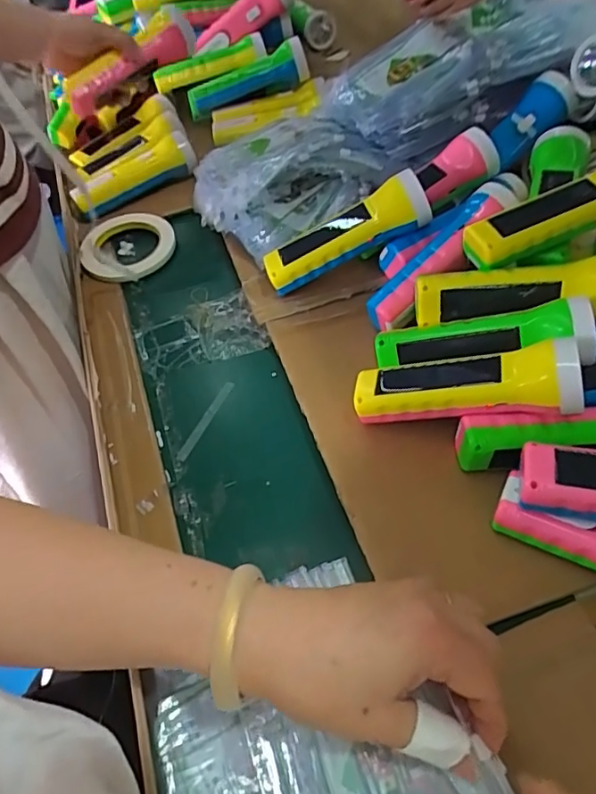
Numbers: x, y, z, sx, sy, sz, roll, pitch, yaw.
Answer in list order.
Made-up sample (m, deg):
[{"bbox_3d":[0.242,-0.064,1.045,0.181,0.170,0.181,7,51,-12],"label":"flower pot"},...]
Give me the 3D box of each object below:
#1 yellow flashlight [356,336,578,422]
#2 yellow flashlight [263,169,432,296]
[{"bbox_3d":[0.122,-0.009,0.407,0.159,0.045,0.048,-7,47,26],"label":"yellow flashlight"},{"bbox_3d":[0.046,-0.151,0.518,0.161,0.036,0.054,-26,50,13],"label":"yellow flashlight"}]

